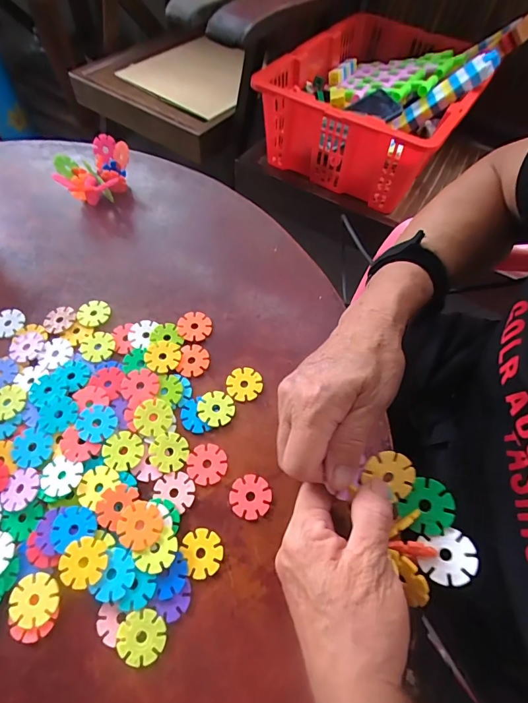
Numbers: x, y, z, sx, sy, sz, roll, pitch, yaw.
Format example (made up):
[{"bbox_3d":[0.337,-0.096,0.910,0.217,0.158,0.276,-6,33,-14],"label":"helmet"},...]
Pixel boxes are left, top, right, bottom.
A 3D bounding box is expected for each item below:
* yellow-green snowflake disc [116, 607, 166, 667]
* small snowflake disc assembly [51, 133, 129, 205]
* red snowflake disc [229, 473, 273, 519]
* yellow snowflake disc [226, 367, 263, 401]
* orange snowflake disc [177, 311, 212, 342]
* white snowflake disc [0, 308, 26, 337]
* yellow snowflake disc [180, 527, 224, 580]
[{"bbox_3d":[-0.081,0.189,0.262,0.030,0.004,0.030,-1,62,1],"label":"yellow-green snowflake disc"},{"bbox_3d":[-0.198,-0.208,0.462,0.078,0.043,0.080,-1,62,1],"label":"small snowflake disc assembly"},{"bbox_3d":[-0.010,0.111,0.305,0.031,0.004,0.031,-1,62,1],"label":"red snowflake disc"},{"bbox_3d":[-0.017,0.028,0.350,0.030,0.004,0.030,-1,62,1],"label":"yellow snowflake disc"},{"bbox_3d":[-0.066,-0.025,0.378,0.030,0.004,0.031,-1,62,1],"label":"orange snowflake disc"},{"bbox_3d":[-0.252,-0.029,0.387,0.033,0.004,0.031,-1,62,1],"label":"white snowflake disc"},{"bbox_3d":[-0.045,0.145,0.287,0.027,0.004,0.031,-25,64,-11],"label":"yellow snowflake disc"}]

